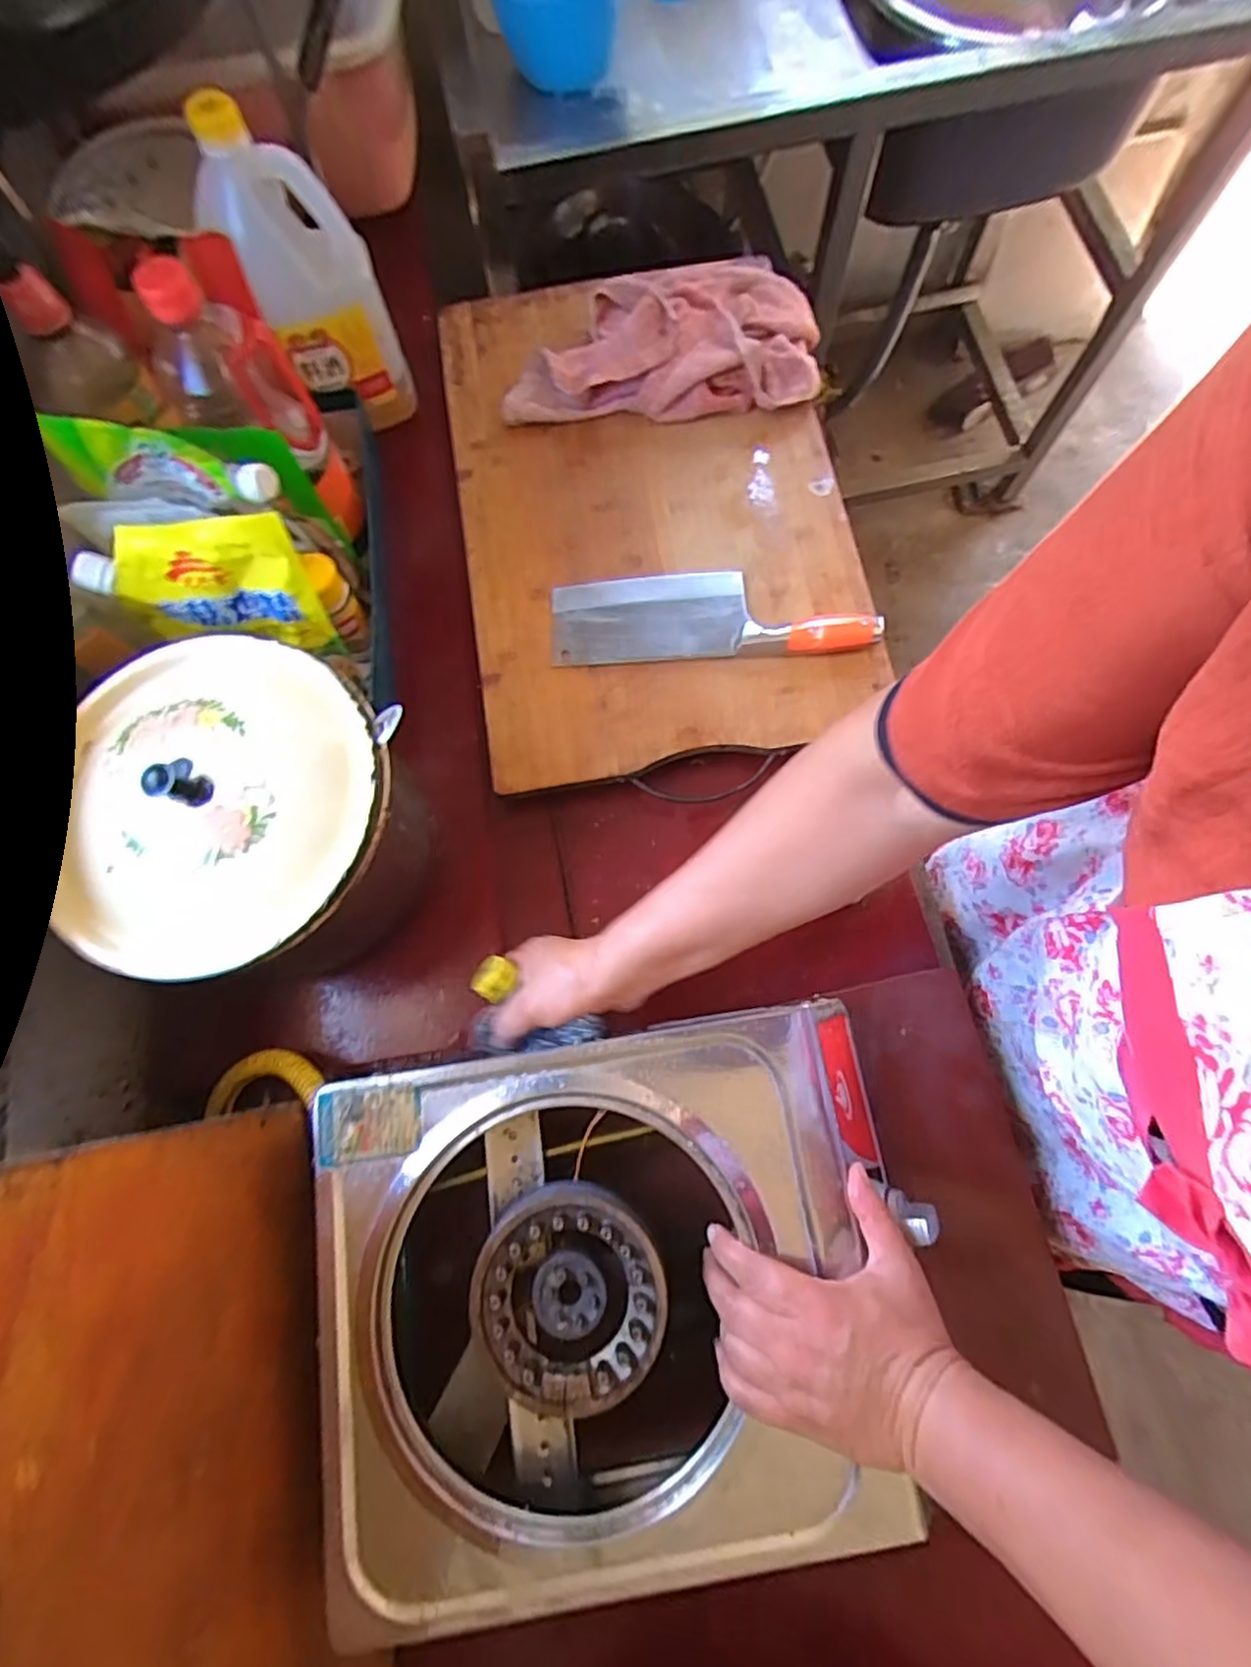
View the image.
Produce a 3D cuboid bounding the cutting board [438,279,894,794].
[{"bbox_3d":[0.027,-0.315,0.655,0.367,0.039,0.524,-9,74,-1],"label":"cutting board"}]

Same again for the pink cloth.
[{"bbox_3d":[0.041,-0.512,0.686,0.319,0.065,0.190,-2,74,1],"label":"pink cloth"}]

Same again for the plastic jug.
[{"bbox_3d":[-0.277,-0.487,0.596,0.107,0.234,0.087,-26,75,-5],"label":"plastic jug"}]

